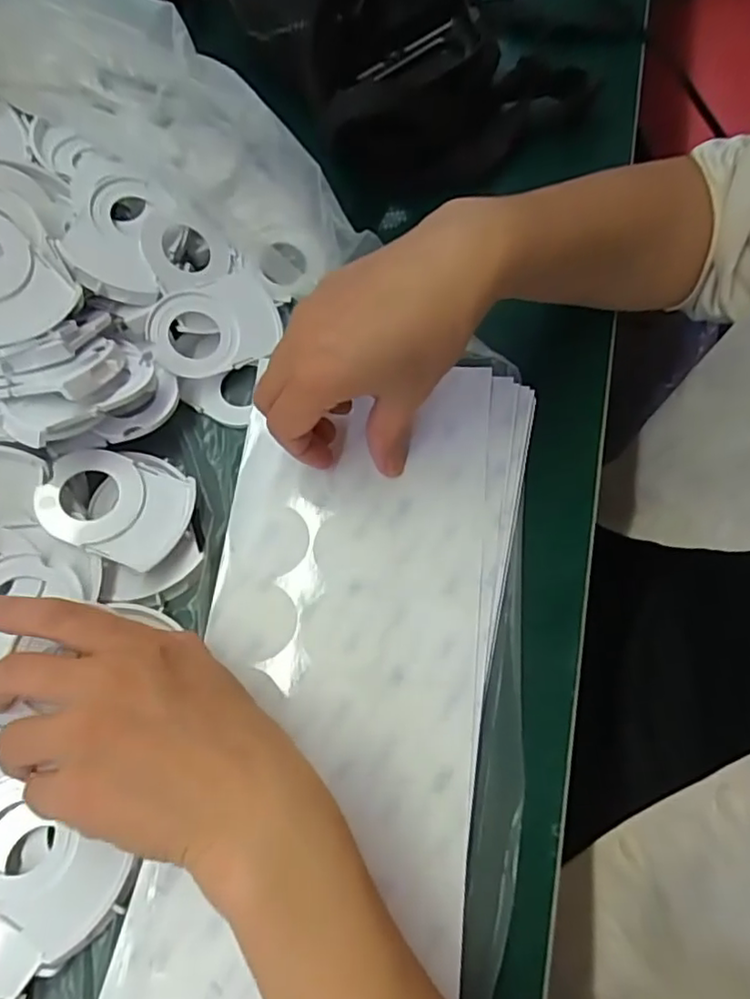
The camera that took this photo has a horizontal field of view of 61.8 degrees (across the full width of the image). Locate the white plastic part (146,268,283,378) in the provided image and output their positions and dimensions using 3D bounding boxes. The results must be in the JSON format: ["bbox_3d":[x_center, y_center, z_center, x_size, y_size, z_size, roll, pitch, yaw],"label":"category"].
[{"bbox_3d":[-0.095,-0.103,0.373,0.078,0.007,0.054,-26,85,-17],"label":"white plastic part"}]

